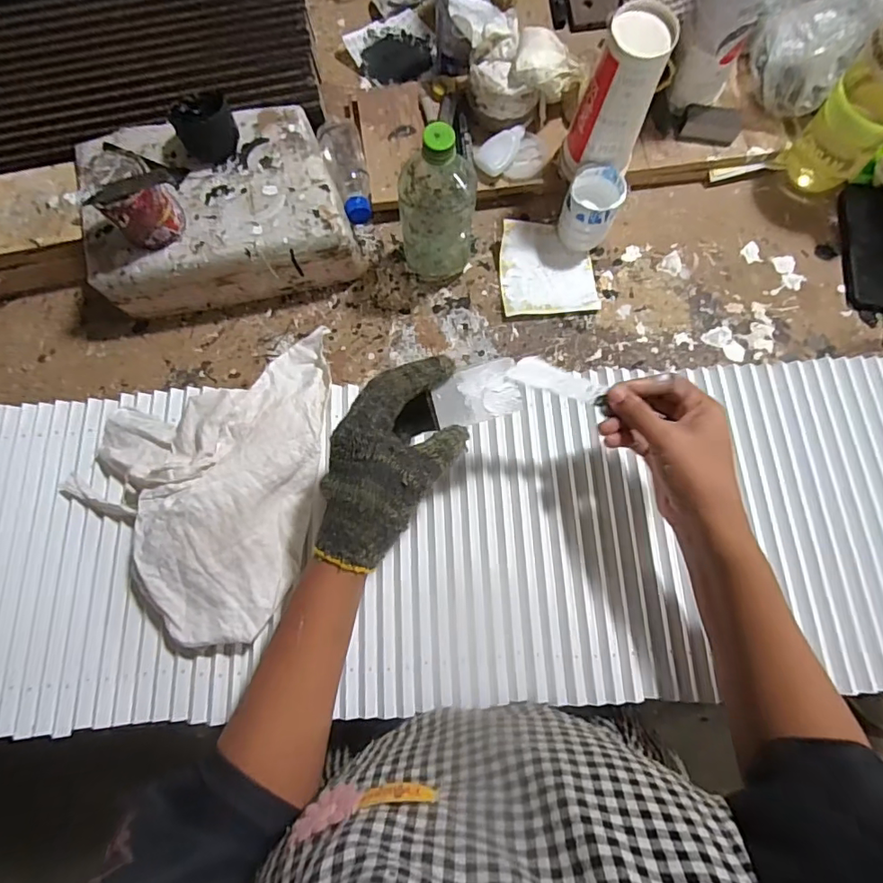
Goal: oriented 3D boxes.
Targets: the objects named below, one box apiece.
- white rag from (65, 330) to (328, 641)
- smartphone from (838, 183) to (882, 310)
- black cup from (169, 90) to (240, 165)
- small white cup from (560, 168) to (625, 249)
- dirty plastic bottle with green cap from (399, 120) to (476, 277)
[{"bbox_3d":[-0.216,0.027,0.459,0.221,0.060,0.280,-1,78,0],"label":"white rag"},{"bbox_3d":[0.554,-0.248,0.660,0.085,0.015,0.173,0,78,8],"label":"smartphone"},{"bbox_3d":[-0.252,-0.337,0.556,0.067,0.053,0.053,-25,79,-4],"label":"black cup"},{"bbox_3d":[0.177,-0.273,0.630,0.058,0.081,0.064,24,80,5],"label":"small white cup"},{"bbox_3d":[-0.004,-0.249,0.561,0.080,0.193,0.067,4,79,1],"label":"dirty plastic bottle with green cap"}]

